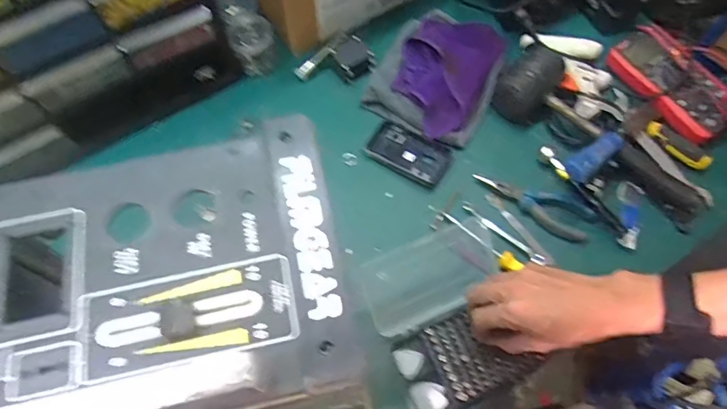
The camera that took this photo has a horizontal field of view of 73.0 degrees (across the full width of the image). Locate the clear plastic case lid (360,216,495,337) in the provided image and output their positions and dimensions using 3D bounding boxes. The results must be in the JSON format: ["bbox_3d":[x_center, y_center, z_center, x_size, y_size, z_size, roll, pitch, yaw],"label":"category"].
[{"bbox_3d":[0.088,0.084,0.614,0.180,0.032,0.102,-24,69,-10],"label":"clear plastic case lid"}]

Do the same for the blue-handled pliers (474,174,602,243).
[{"bbox_3d":[0.225,-0.005,0.641,0.158,0.014,0.048,27,69,11],"label":"blue-handled pliers"}]

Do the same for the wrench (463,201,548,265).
[{"bbox_3d":[0.186,0.039,0.655,0.128,0.007,0.017,37,71,14],"label":"wrench"}]

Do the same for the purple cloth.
[{"bbox_3d":[0.113,-0.191,0.705,0.130,0.049,0.183,25,69,10],"label":"purple cloth"}]

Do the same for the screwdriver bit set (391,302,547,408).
[{"bbox_3d":[0.111,0.172,0.553,0.138,0.023,0.096,-24,69,-10],"label":"screwdriver bit set"}]

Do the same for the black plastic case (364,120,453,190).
[{"bbox_3d":[0.062,-0.073,0.693,0.114,0.007,0.065,29,70,11],"label":"black plastic case"}]

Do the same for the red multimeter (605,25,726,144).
[{"bbox_3d":[0.442,-0.176,0.697,0.085,0.037,0.185,-35,72,-14],"label":"red multimeter"}]

